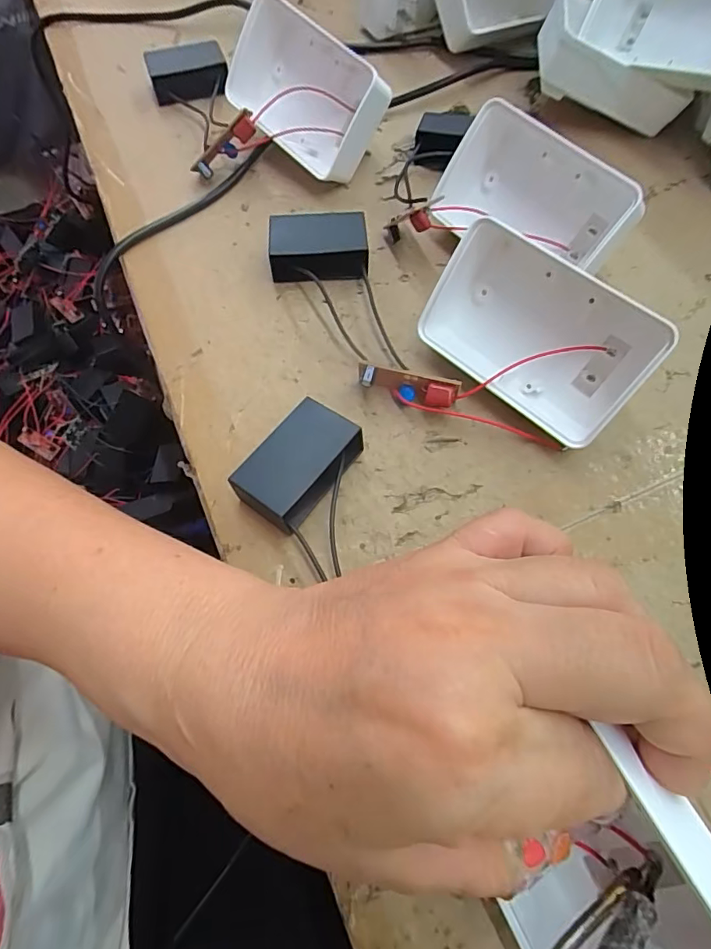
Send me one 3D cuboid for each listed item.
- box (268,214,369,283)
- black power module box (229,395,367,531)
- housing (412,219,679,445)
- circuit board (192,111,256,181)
[{"bbox_3d":[-0.019,-0.115,0.252,0.048,0.018,0.033,-3,65,0],"label":"box"},{"bbox_3d":[-0.022,-0.003,0.198,0.031,0.022,0.047,36,70,16],"label":"black power module box"},{"bbox_3d":[0.076,-0.059,0.208,0.090,0.056,0.034,41,30,15],"label":"housing"},{"bbox_3d":[-0.074,-0.185,0.279,0.043,0.015,0.013,-27,63,25],"label":"circuit board"}]

